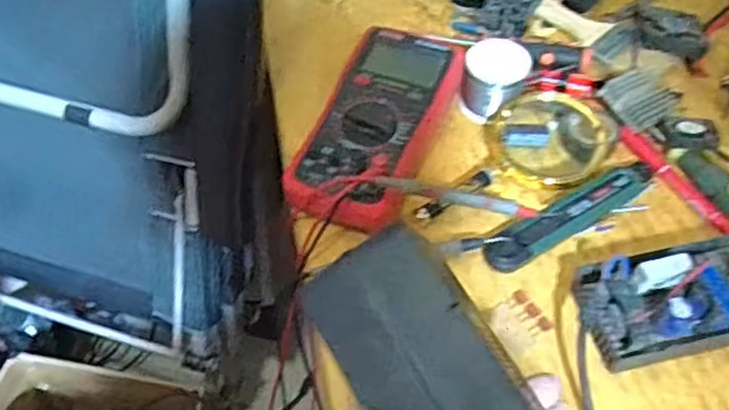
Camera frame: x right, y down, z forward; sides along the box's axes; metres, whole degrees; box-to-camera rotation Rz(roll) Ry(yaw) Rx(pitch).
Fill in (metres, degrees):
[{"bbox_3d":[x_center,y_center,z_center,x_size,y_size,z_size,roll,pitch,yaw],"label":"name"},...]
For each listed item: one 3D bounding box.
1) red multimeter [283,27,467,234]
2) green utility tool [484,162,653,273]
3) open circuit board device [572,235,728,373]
[{"bbox_3d":[0.009,-0.057,0.552,0.087,0.052,0.185,18,54,14],"label":"red multimeter"},{"bbox_3d":[0.159,0.005,0.530,0.156,0.013,0.027,-28,57,-20],"label":"green utility tool"},{"bbox_3d":[0.211,0.060,0.467,0.140,0.047,0.071,-11,53,-9],"label":"open circuit board device"}]

